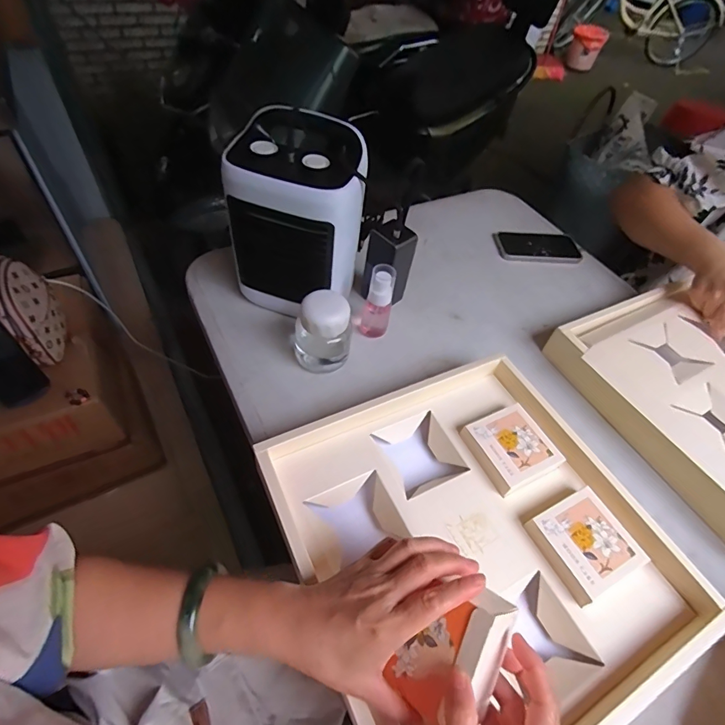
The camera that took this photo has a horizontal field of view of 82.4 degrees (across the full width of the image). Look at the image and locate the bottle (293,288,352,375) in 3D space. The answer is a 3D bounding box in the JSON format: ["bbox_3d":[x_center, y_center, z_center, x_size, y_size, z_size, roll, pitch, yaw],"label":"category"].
[{"bbox_3d":[-0.051,-0.036,0.546,0.065,0.104,0.055,-25,58,-22],"label":"bottle"}]

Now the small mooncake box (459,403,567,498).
[{"bbox_3d":[0.172,0.097,0.477,0.085,0.021,0.083,-18,57,-20],"label":"small mooncake box"}]

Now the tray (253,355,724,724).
[{"bbox_3d":[0.121,0.174,0.433,0.361,0.066,0.344,-20,56,-19],"label":"tray"}]

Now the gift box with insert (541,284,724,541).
[{"bbox_3d":[0.513,0.045,0.568,0.342,0.055,0.373,-22,56,-21],"label":"gift box with insert"}]

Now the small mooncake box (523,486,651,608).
[{"bbox_3d":[0.226,0.181,0.418,0.083,0.027,0.082,-20,56,-19],"label":"small mooncake box"}]

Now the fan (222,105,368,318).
[{"bbox_3d":[-0.084,-0.180,0.562,0.161,0.249,0.115,14,52,6],"label":"fan"}]

